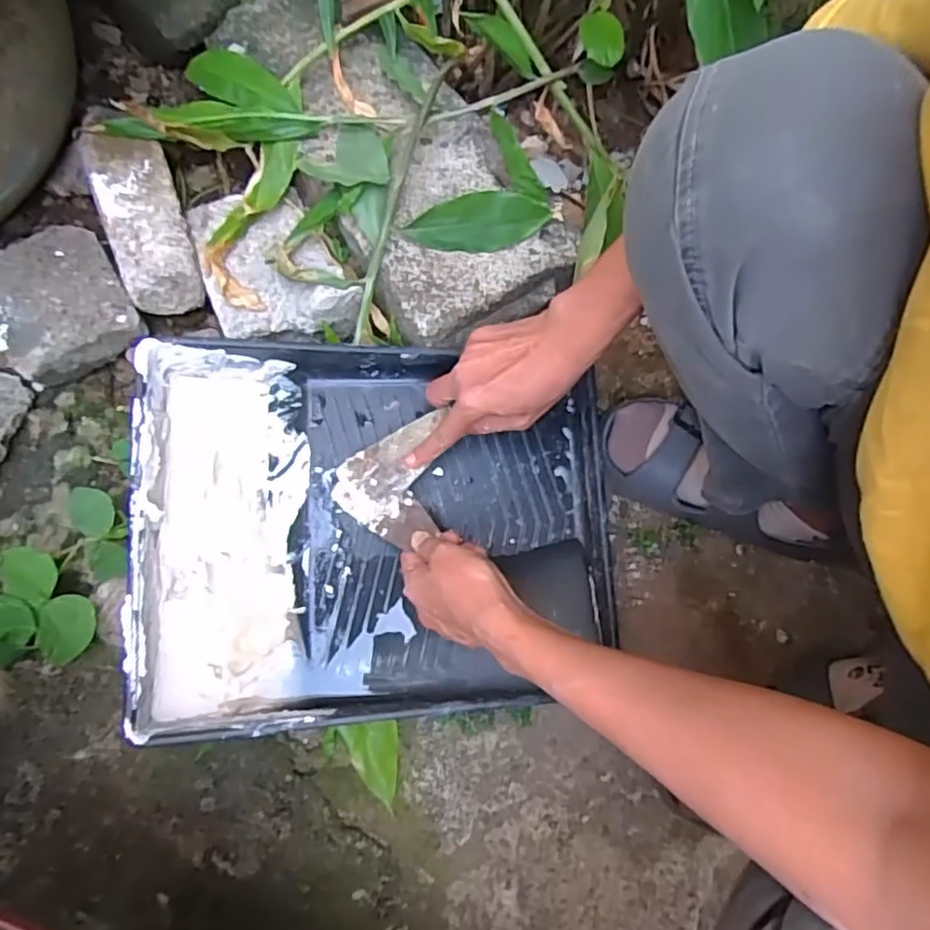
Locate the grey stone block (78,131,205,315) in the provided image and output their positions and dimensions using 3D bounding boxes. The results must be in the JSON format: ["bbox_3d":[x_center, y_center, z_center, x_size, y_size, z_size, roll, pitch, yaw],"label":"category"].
[{"bbox_3d":[-0.277,-0.215,0.552,0.068,0.050,0.164,-21,86,-6],"label":"grey stone block"}]

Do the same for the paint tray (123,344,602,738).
[{"bbox_3d":[-0.058,0.048,0.498,0.349,0.082,0.272,-1,78,-9],"label":"paint tray"}]

